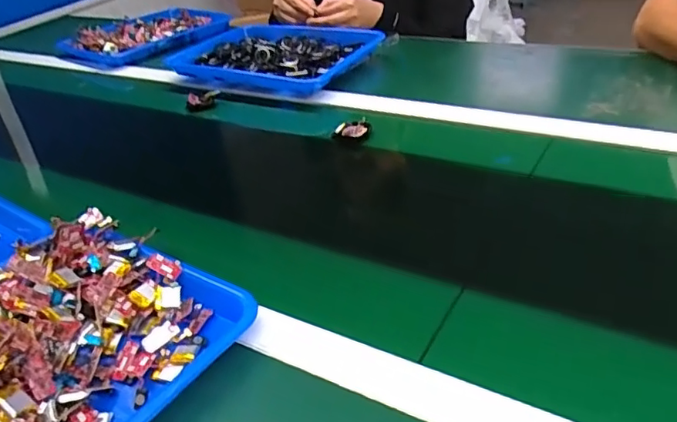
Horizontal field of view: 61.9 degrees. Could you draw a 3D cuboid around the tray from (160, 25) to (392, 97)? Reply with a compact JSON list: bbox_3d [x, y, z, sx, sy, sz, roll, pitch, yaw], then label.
[{"bbox_3d":[-0.110,-0.283,1.010,0.341,0.047,0.245,13,40,27],"label":"tray"}]

